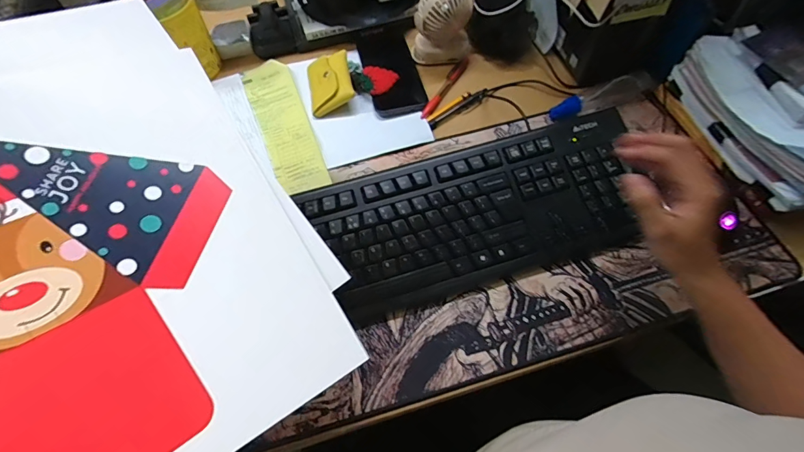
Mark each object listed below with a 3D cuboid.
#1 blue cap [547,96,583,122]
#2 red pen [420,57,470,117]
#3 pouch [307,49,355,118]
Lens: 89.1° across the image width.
[{"bbox_3d":[0.220,-0.156,0.546,0.047,0.017,0.019,-25,63,-11],"label":"blue cap"},{"bbox_3d":[0.061,-0.199,0.581,0.014,0.010,0.133,29,66,17],"label":"red pen"},{"bbox_3d":[-0.102,-0.202,0.572,0.063,0.018,0.091,-22,66,14],"label":"pouch"}]

